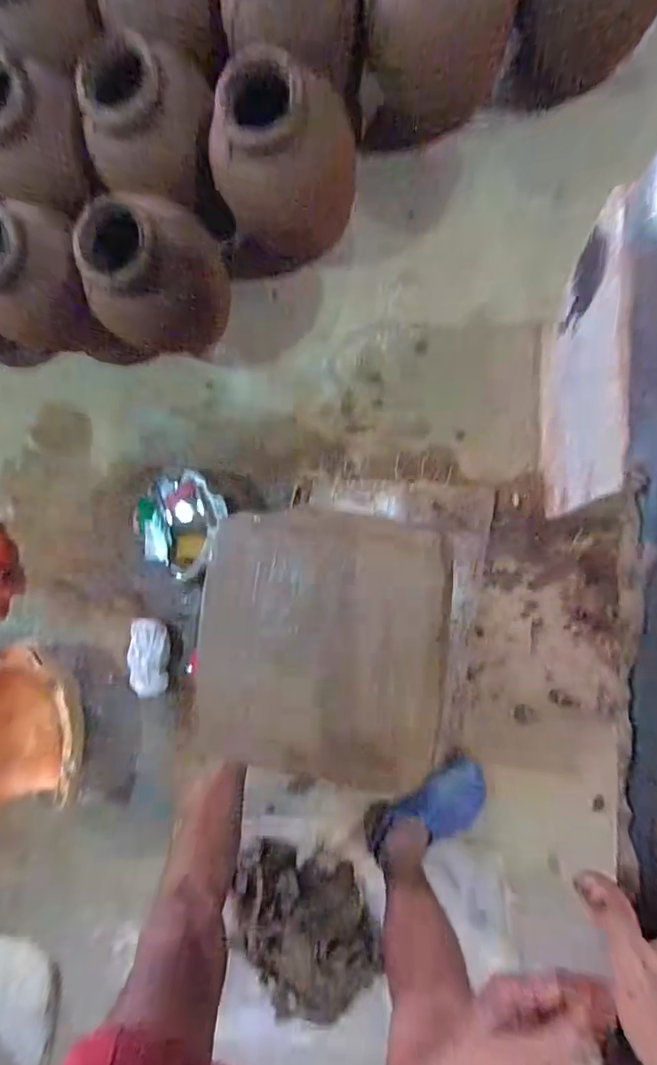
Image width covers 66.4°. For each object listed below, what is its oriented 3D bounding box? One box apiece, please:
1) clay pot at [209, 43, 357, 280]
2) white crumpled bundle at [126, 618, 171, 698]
[{"bbox_3d":[-0.100,-0.674,0.917,0.292,0.300,0.234,-14,86,11],"label":"clay pot"},{"bbox_3d":[-0.390,0.271,1.100,0.075,0.064,0.164,5,90,12],"label":"white crumpled bundle"}]

